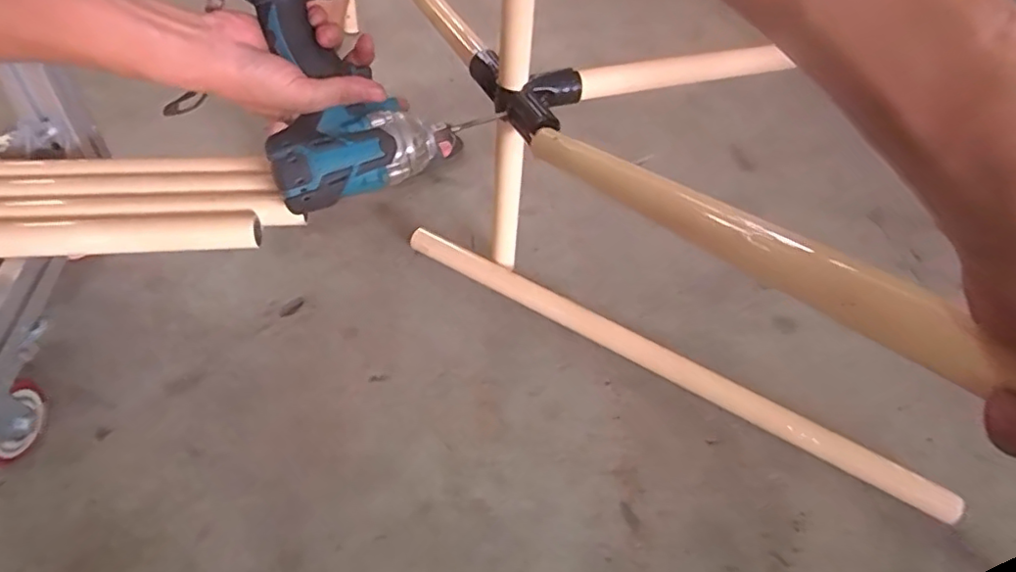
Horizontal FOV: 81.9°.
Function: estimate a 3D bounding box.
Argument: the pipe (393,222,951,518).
[{"bbox_3d":[0.144,0.067,0.610,0.585,0.027,0.033,27,51,18],"label":"pipe"}]

